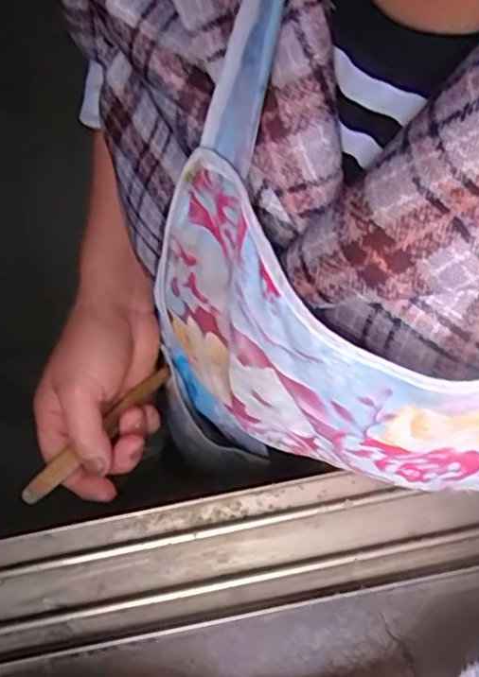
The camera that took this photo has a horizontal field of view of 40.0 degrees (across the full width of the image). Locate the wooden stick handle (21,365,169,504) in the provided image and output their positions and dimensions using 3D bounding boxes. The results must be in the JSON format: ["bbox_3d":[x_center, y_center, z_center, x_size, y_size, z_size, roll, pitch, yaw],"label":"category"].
[{"bbox_3d":[-0.094,0.062,0.448,0.011,0.008,0.132,36,57,16],"label":"wooden stick handle"}]

